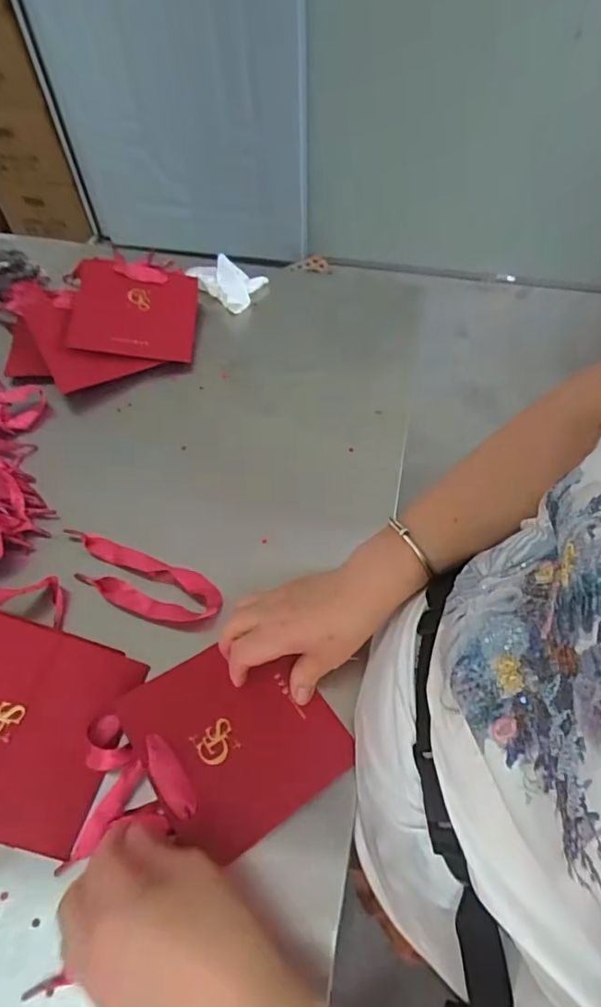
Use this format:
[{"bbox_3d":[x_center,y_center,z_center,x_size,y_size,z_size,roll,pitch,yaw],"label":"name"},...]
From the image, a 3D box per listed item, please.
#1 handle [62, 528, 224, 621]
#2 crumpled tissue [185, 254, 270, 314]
[{"bbox_3d":[-0.153,0.070,0.480,0.165,0.013,0.054,17,59,12],"label":"handle"},{"bbox_3d":[-0.098,-0.296,0.695,0.093,0.031,0.076,28,62,17],"label":"crumpled tissue"}]

